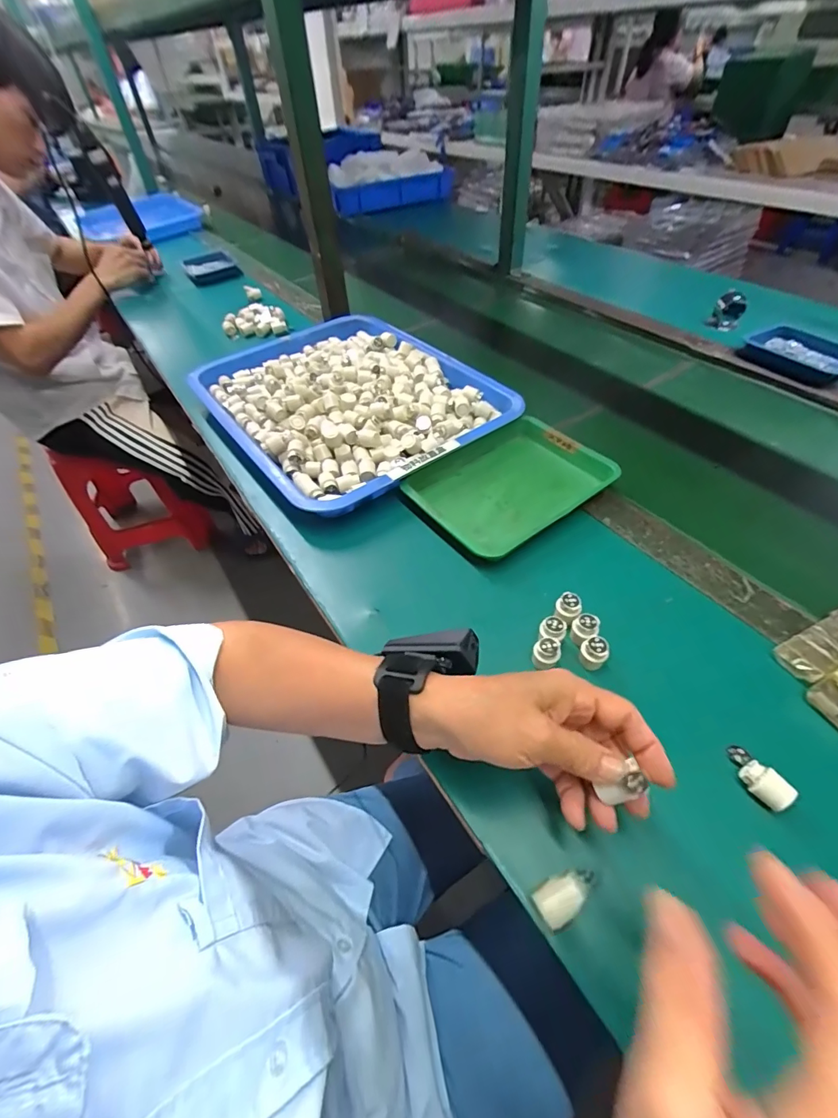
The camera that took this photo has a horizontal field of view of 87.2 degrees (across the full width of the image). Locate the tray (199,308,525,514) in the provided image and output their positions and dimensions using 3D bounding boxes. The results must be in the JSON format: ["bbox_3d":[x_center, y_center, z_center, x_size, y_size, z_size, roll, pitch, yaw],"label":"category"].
[{"bbox_3d":[-0.113,-0.241,0.643,0.339,0.048,0.441,-32,55,-23],"label":"tray"}]

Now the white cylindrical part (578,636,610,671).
[{"bbox_3d":[0.146,0.078,0.367,0.019,0.021,0.019,-1,49,2],"label":"white cylindrical part"}]

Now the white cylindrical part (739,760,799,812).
[{"bbox_3d":[0.237,0.157,0.304,0.020,0.020,0.029,-21,51,-15],"label":"white cylindrical part"}]

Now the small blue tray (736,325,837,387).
[{"bbox_3d":[0.619,-0.329,0.713,0.122,0.030,0.151,-29,54,-21],"label":"small blue tray"}]

